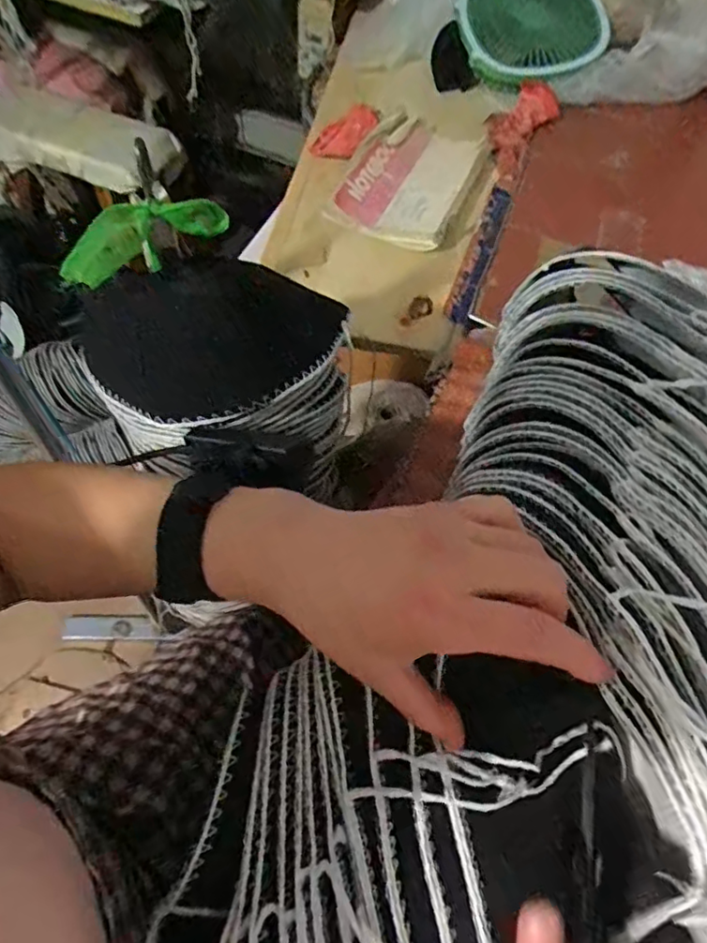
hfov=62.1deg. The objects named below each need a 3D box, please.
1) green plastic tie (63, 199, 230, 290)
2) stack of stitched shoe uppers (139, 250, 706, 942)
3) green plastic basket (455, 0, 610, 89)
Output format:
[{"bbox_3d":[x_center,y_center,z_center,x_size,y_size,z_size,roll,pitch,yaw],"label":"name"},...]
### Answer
[{"bbox_3d":[-0.109,-0.123,0.317,0.022,0.038,0.100,36,52,18],"label":"green plastic tie"},{"bbox_3d":[0.091,0.094,0.298,0.211,0.100,0.542,29,72,14],"label":"stack of stitched shoe uppers"},{"bbox_3d":[0.241,-0.590,0.778,0.182,0.078,0.172,-15,63,-12],"label":"green plastic basket"}]

